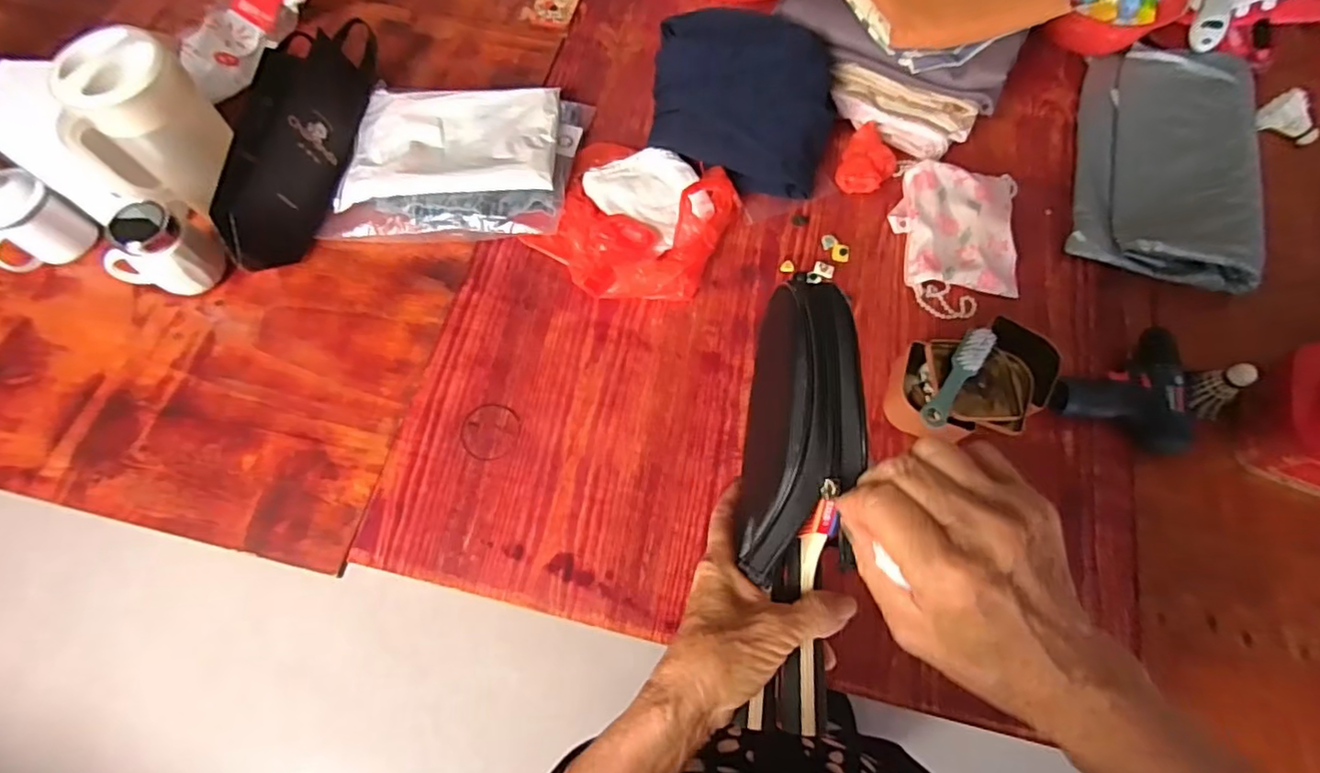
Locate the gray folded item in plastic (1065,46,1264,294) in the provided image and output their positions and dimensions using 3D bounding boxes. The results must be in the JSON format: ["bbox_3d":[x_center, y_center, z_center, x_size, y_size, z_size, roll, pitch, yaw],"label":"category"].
[{"bbox_3d":[0.753,-0.349,0.908,0.226,0.058,0.424,17,68,7],"label":"gray folded item in plastic"}]

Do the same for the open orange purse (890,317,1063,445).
[{"bbox_3d":[0.393,-0.001,0.759,0.205,0.076,0.138,-17,68,-6],"label":"open orange purse"}]

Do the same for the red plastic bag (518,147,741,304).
[{"bbox_3d":[-0.041,-0.234,0.863,0.244,0.061,0.250,23,69,10],"label":"red plastic bag"}]

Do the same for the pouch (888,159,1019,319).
[{"bbox_3d":[0.427,-0.215,0.866,0.176,0.039,0.245,6,67,3],"label":"pouch"}]

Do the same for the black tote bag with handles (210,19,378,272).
[{"bbox_3d":[-0.532,-0.356,0.889,0.126,0.112,0.427,8,68,4],"label":"black tote bag with handles"}]

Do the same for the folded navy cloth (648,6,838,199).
[{"bbox_3d":[0.115,-0.412,0.888,0.266,0.224,0.060,16,24,9],"label":"folded navy cloth"}]

